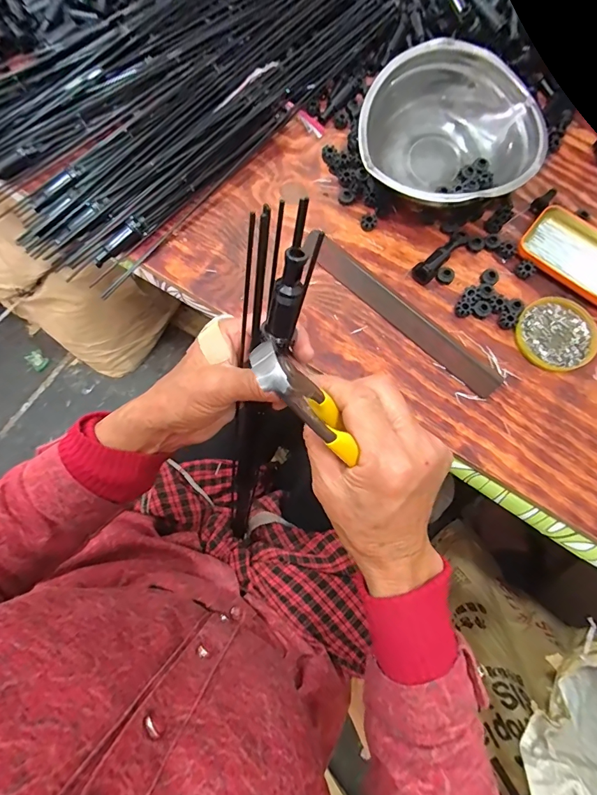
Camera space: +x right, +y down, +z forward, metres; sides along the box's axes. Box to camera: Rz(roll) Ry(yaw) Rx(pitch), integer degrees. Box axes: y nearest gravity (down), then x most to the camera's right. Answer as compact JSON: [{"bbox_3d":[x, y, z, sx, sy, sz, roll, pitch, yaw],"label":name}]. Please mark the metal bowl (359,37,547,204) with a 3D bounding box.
[{"bbox_3d":[0.171,-0.291,0.465,0.188,0.088,0.188,0,73,-1],"label":"metal bowl"}]

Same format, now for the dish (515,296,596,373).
[{"bbox_3d":[0.280,-0.068,0.443,0.081,0.014,0.079,0,73,-1],"label":"dish"}]

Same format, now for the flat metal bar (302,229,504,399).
[{"bbox_3d":[0.109,-0.097,0.451,0.260,0.014,0.032,42,77,11],"label":"flat metal bar"}]

